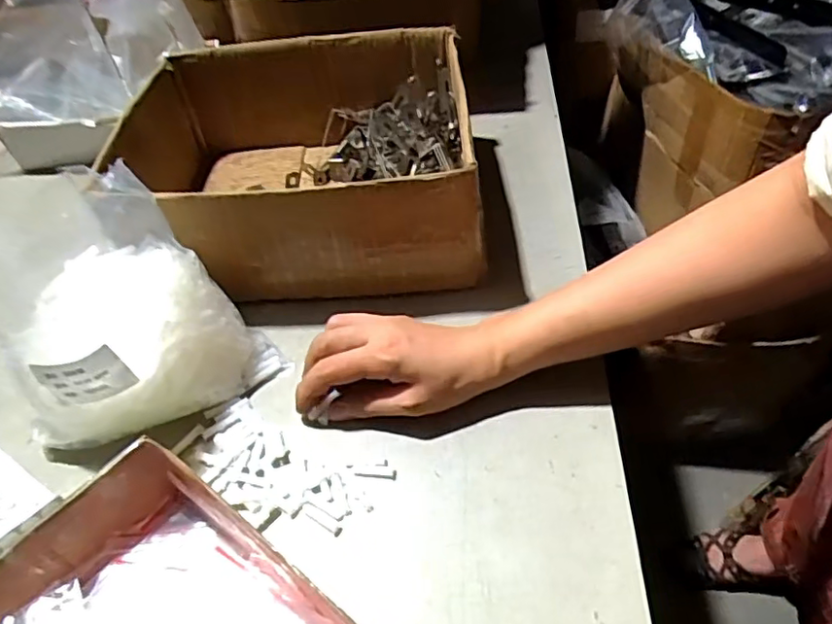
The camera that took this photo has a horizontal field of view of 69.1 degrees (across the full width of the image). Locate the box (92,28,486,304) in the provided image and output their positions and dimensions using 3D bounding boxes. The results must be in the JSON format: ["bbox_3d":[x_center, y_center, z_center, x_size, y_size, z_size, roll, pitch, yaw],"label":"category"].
[{"bbox_3d":[-0.111,-0.155,0.585,0.314,0.120,0.273,-4,48,2],"label":"box"}]

